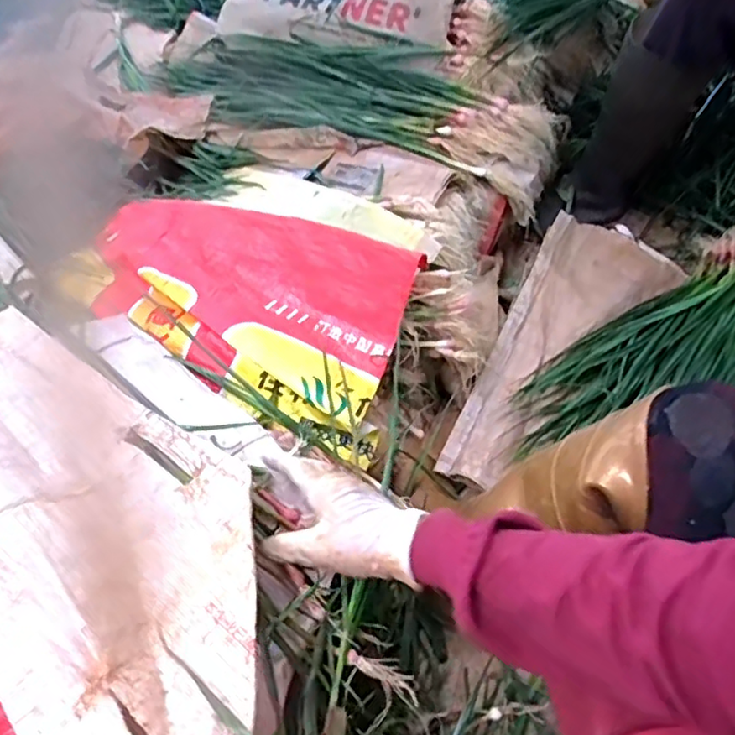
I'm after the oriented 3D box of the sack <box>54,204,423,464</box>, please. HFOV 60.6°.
[{"bbox_3d":[-0.152,-0.077,0.754,0.411,0.126,0.197,20,54,17],"label":"sack"}]

